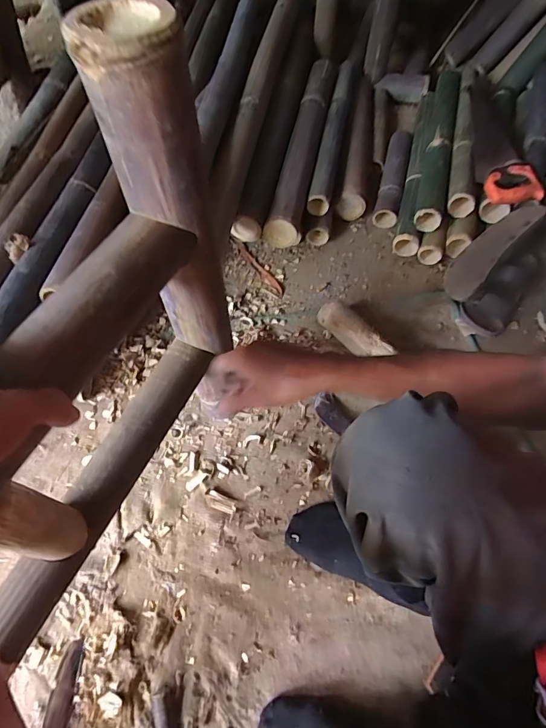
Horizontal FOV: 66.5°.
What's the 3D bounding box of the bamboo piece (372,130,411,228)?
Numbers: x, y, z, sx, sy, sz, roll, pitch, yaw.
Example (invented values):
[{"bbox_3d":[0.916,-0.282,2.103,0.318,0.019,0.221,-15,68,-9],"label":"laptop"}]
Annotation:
[{"bbox_3d":[0.327,-0.514,1.130,0.062,0.052,0.365,13,59,8],"label":"bamboo piece"}]

